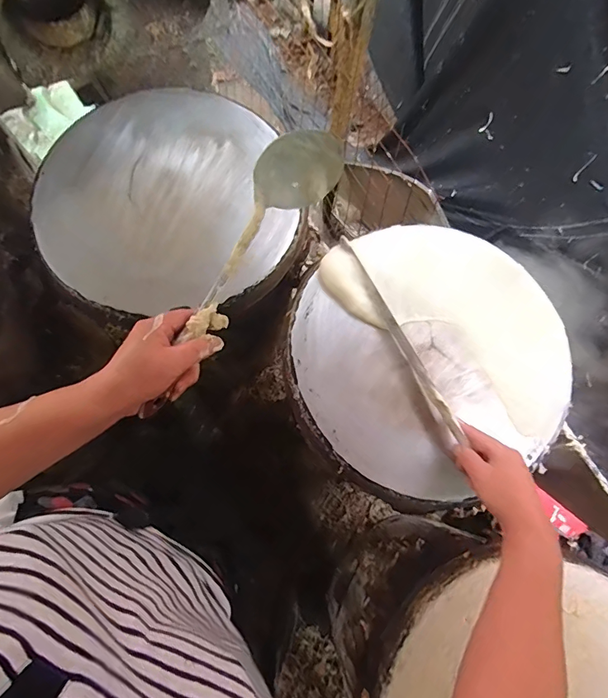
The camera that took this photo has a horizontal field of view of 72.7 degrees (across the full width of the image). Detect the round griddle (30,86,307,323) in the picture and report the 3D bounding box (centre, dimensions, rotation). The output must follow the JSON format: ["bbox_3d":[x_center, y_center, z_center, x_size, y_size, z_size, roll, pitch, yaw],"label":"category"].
[{"bbox_3d":[-0.203,-0.219,0.592,0.340,0.034,0.361,1,75,-4],"label":"round griddle"}]

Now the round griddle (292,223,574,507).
[{"bbox_3d":[0.171,-0.003,0.547,0.353,0.037,0.345,1,75,-4],"label":"round griddle"}]

